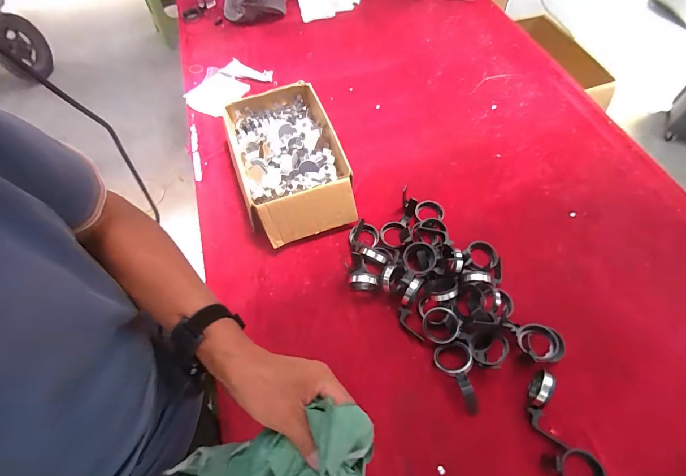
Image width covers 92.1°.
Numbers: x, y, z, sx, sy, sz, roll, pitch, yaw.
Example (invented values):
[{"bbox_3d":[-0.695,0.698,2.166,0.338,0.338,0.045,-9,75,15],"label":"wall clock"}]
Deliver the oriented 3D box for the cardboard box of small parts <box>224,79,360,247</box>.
[{"bbox_3d":[-0.142,-0.200,0.854,0.254,0.109,0.423,-17,63,-6],"label":"cardboard box of small parts"}]

